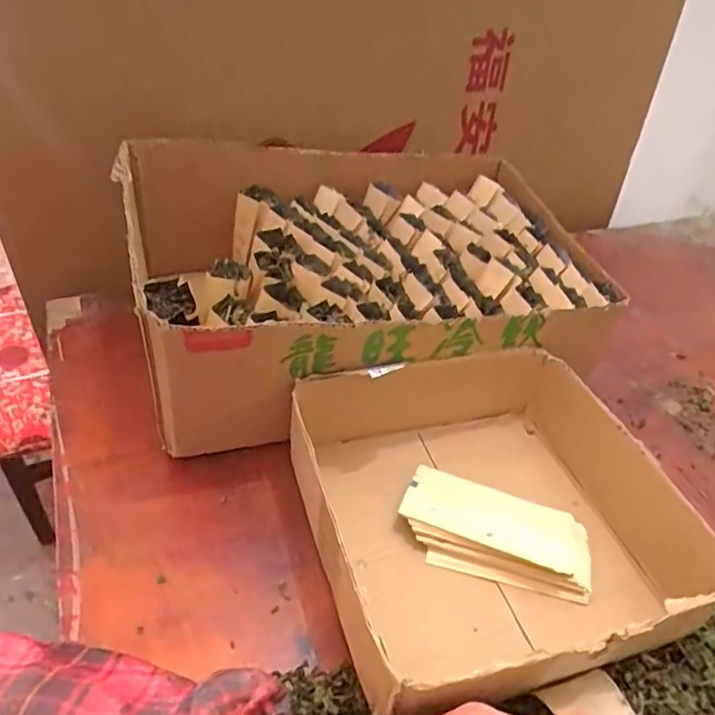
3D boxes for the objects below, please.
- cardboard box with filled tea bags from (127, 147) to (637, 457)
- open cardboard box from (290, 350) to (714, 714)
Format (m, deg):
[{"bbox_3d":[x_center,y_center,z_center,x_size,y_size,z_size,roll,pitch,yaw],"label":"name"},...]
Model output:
[{"bbox_3d":[0.002,-0.077,0.558,0.388,0.143,0.273,-9,45,-17],"label":"cardboard box with filled tea bags"},{"bbox_3d":[0.085,0.105,0.410,0.224,0.082,0.225,-9,45,-17],"label":"open cardboard box"}]

